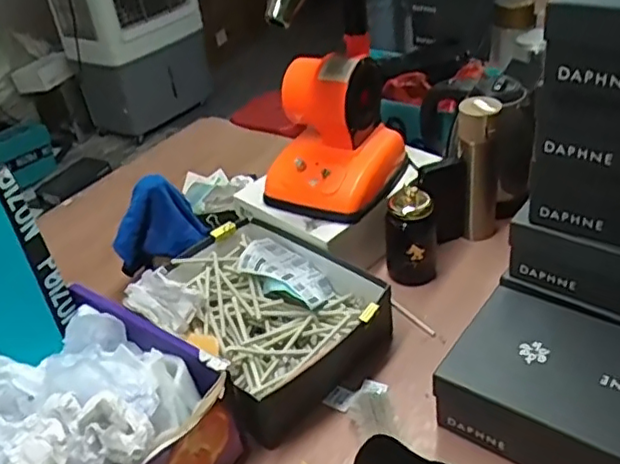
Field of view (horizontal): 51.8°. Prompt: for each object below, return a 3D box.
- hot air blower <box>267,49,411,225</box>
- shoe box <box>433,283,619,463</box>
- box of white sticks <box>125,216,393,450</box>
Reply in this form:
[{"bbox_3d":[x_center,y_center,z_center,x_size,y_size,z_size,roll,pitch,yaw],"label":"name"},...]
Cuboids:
[{"bbox_3d":[0.032,-0.160,1.000,0.170,0.199,0.193,15,42,27],"label":"hot air blower"},{"bbox_3d":[0.323,0.194,0.748,0.288,0.111,0.188,20,44,32],"label":"shoe box"},{"bbox_3d":[-0.077,0.120,0.920,0.323,0.112,0.277,24,47,35],"label":"box of white sticks"}]

